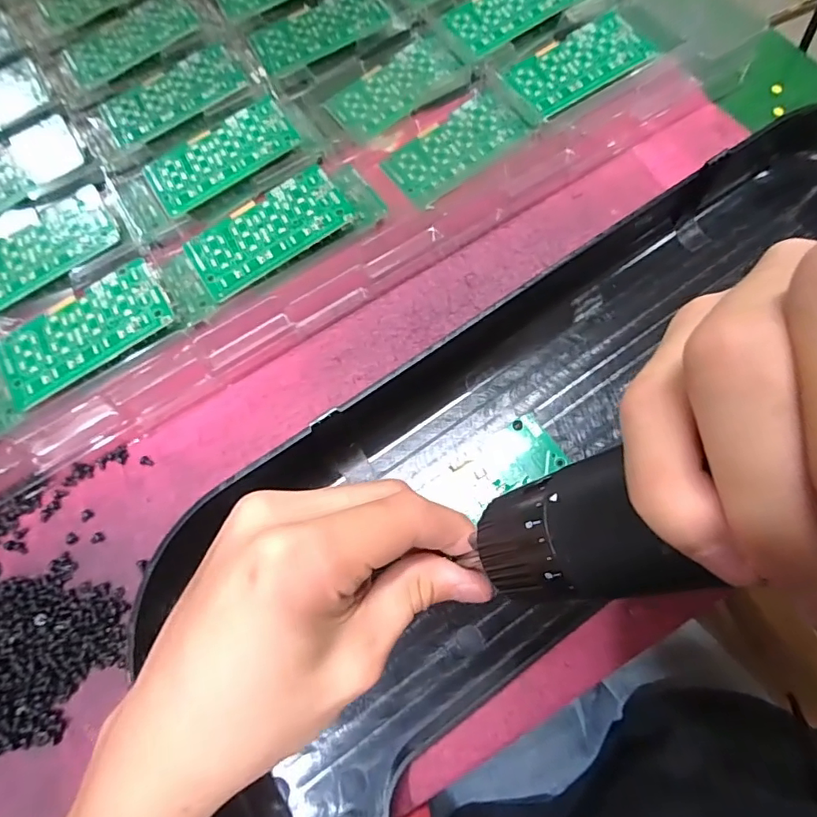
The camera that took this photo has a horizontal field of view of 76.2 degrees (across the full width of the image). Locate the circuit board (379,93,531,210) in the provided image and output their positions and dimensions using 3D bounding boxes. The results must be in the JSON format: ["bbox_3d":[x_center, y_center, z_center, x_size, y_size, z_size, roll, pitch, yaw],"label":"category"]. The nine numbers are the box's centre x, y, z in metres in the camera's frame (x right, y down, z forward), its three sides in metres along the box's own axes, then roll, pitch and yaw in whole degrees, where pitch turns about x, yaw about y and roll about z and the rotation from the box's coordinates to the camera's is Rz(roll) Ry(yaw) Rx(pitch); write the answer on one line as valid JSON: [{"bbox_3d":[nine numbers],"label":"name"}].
[{"bbox_3d":[0.031,-0.168,0.337,0.089,0.004,0.048,-35,73,-3],"label":"circuit board"}]

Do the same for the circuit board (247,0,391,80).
[{"bbox_3d":[-0.061,-0.265,0.364,0.094,0.004,0.053,-29,72,-7],"label":"circuit board"}]

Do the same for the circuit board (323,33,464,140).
[{"bbox_3d":[-0.010,-0.224,0.361,0.090,0.004,0.044,-37,75,-3],"label":"circuit board"}]

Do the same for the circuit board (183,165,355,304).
[{"bbox_3d":[-0.082,-0.105,0.305,0.094,0.007,0.049,-33,72,-9],"label":"circuit board"}]

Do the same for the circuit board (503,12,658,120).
[{"bbox_3d":[0.112,-0.225,0.339,0.087,0.004,0.048,-31,74,-3],"label":"circuit board"}]

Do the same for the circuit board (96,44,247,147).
[{"bbox_3d":[-0.157,-0.210,0.348,0.092,0.004,0.049,-31,72,-8],"label":"circuit board"}]

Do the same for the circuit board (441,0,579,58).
[{"bbox_3d":[0.073,-0.278,0.359,0.086,0.005,0.049,-29,72,-7],"label":"circuit board"}]

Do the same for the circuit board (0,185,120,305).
[{"bbox_3d":[-0.221,-0.096,0.308,0.093,0.004,0.048,-31,72,-8],"label":"circuit board"}]

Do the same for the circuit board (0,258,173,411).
[{"bbox_3d":[-0.180,-0.044,0.287,0.093,0.007,0.045,-32,72,-9],"label":"circuit board"}]

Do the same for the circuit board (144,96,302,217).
[{"bbox_3d":[-0.117,-0.160,0.327,0.094,0.005,0.048,-33,72,-9],"label":"circuit board"}]

